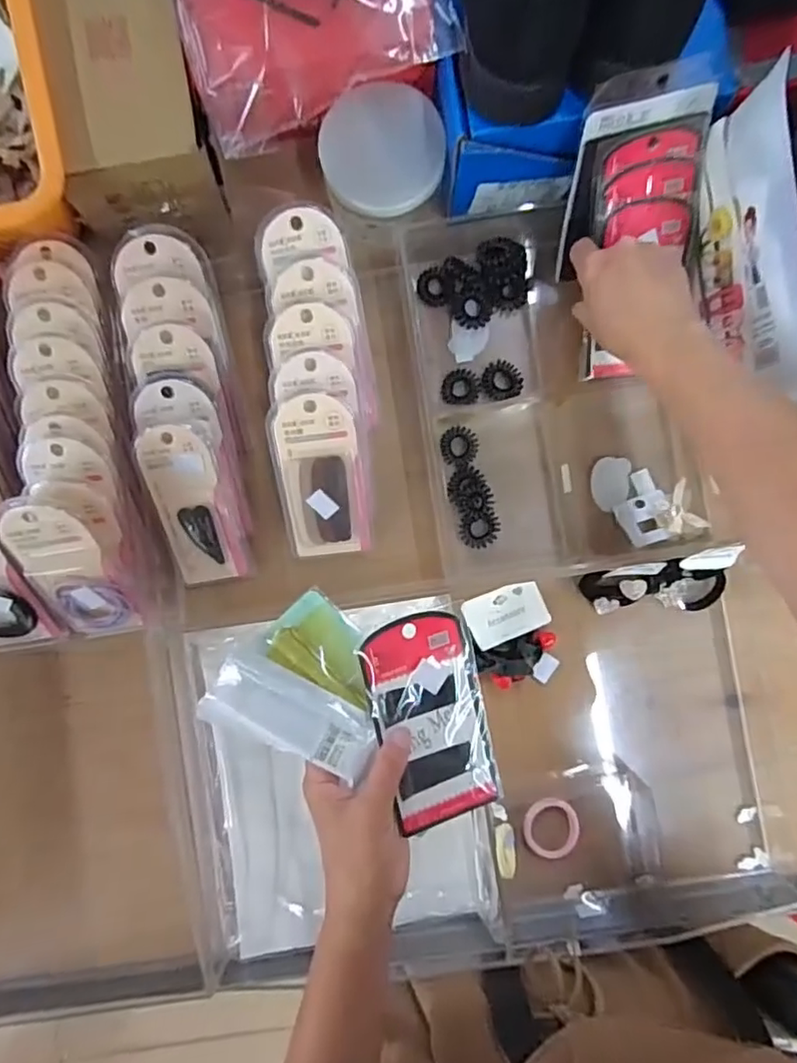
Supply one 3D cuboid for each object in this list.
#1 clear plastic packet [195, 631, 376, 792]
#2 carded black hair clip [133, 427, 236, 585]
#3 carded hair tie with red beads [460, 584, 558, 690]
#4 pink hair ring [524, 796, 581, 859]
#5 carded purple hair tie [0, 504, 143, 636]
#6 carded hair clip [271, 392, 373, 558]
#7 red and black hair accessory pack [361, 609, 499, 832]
[{"bbox_3d":[-0.064,0.114,0.377,0.108,0.010,0.056,32,90,-6],"label":"clear plastic packet"},{"bbox_3d":[-0.168,-0.019,0.489,0.054,0.012,0.134,-7,115,1],"label":"carded black hair clip"},{"bbox_3d":[0.098,0.091,0.514,0.070,0.018,0.082,-15,89,1],"label":"carded hair tie with red beads"},{"bbox_3d":[0.130,0.254,0.515,0.047,0.012,0.048,0,90,1],"label":"pink hair ring"},{"bbox_3d":[-0.247,0.034,0.455,0.071,0.016,0.128,-2,126,1],"label":"carded purple hair tie"},{"bbox_3d":[-0.063,-0.041,0.487,0.066,0.019,0.135,-8,114,1],"label":"carded hair clip"},{"bbox_3d":[0.022,0.123,0.398,0.073,0.005,0.137,-14,94,-19],"label":"red and black hair accessory pack"}]

